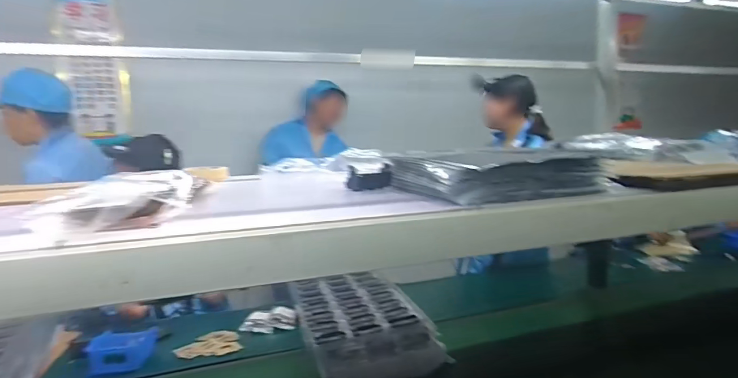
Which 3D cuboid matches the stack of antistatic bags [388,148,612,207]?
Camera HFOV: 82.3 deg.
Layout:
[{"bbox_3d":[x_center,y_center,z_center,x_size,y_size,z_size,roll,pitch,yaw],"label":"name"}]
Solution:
[{"bbox_3d":[0.181,-0.026,0.616,0.228,0.059,0.238,-4,9,-20],"label":"stack of antistatic bags"}]

